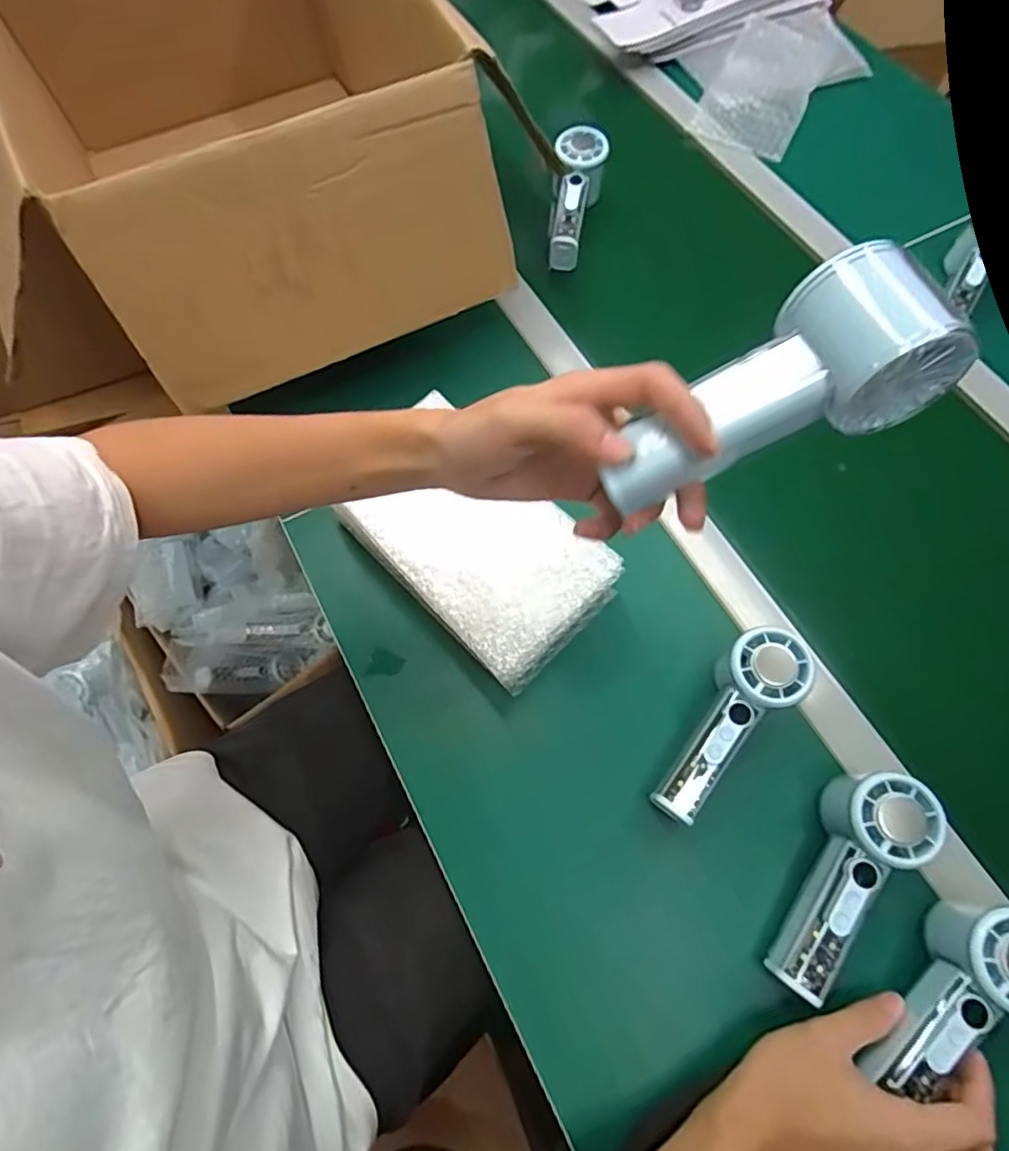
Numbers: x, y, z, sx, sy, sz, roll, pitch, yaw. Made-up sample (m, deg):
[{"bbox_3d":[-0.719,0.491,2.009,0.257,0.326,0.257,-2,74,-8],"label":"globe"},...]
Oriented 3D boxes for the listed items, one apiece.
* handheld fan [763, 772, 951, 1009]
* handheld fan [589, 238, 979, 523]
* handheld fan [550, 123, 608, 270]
[{"bbox_3d":[0.226,0.203,0.394,0.052,0.054,0.149,35,71,13],"label":"handheld fan"},{"bbox_3d":[0.114,-0.078,0.265,0.147,0.051,0.056,-28,68,17],"label":"handheld fan"},{"bbox_3d":[0.076,-0.417,0.662,0.055,0.071,0.158,11,68,4],"label":"handheld fan"}]

